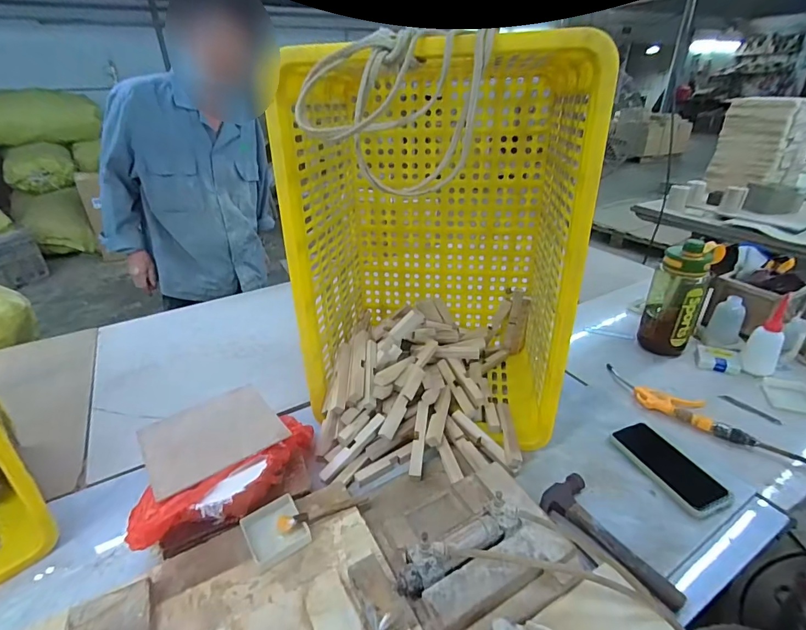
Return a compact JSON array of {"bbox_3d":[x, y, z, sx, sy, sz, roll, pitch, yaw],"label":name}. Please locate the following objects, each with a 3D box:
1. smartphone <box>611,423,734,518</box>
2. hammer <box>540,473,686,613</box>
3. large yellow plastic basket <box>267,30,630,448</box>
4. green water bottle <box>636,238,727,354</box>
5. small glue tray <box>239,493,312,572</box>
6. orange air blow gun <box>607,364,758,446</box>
[{"bbox_3d":[0.425,0.241,0.663,0.078,0.016,0.164,-12,31,-18],"label":"smartphone"},{"bbox_3d":[0.285,0.298,0.562,0.075,0.020,0.189,-21,34,-30],"label":"hammer"},{"bbox_3d":[0.061,-0.100,0.711,0.414,0.578,0.379,4,30,11],"label":"large yellow plastic basket"},{"bbox_3d":[0.605,-0.039,0.916,0.108,0.243,0.088,18,35,32],"label":"green water bottle"},{"bbox_3d":[-0.169,0.286,0.549,0.071,0.015,0.079,-20,34,-29],"label":"small glue tray"},{"bbox_3d":[0.506,0.167,0.790,0.072,0.022,0.270,-21,34,-31],"label":"orange air blow gun"}]

